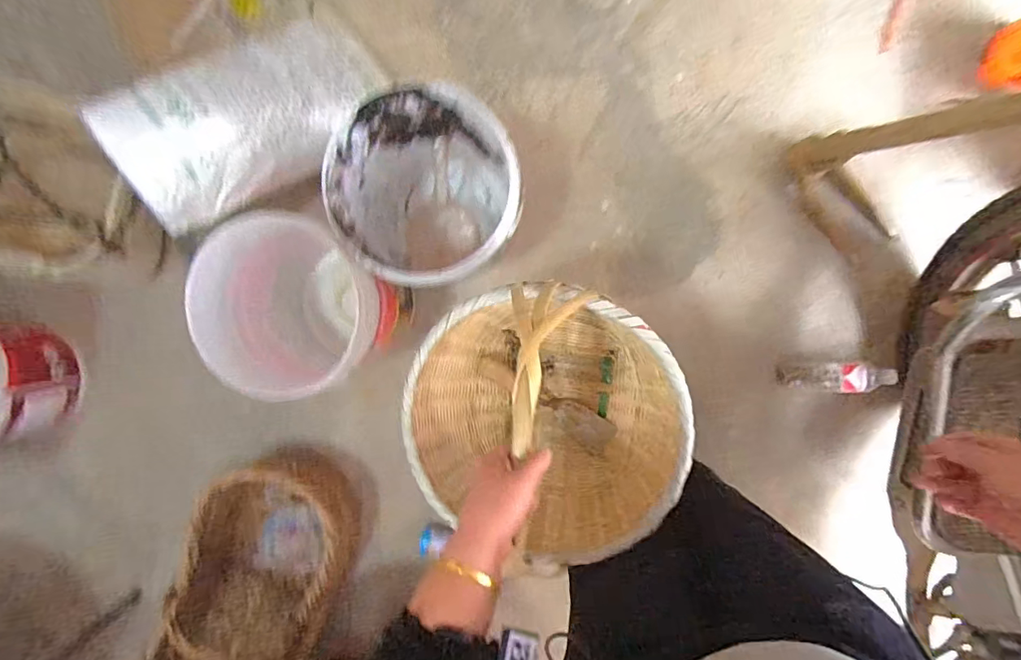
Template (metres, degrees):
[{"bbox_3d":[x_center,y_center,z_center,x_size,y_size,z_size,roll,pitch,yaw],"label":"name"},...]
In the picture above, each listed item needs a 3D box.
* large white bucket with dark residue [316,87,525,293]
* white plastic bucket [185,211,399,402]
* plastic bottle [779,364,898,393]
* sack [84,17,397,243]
[{"bbox_3d":[-0.124,-0.231,0.897,0.293,0.326,0.296,0,92,6],"label":"large white bucket with dark residue"},{"bbox_3d":[-0.370,-0.043,0.935,0.297,0.325,0.311,0,92,6],"label":"white plastic bucket"},{"bbox_3d":[0.674,0.098,1.009,0.211,0.053,0.056,-2,92,6],"label":"plastic bottle"},{"bbox_3d":[-0.440,-0.392,0.876,0.215,0.146,0.494,39,65,3],"label":"sack"}]

